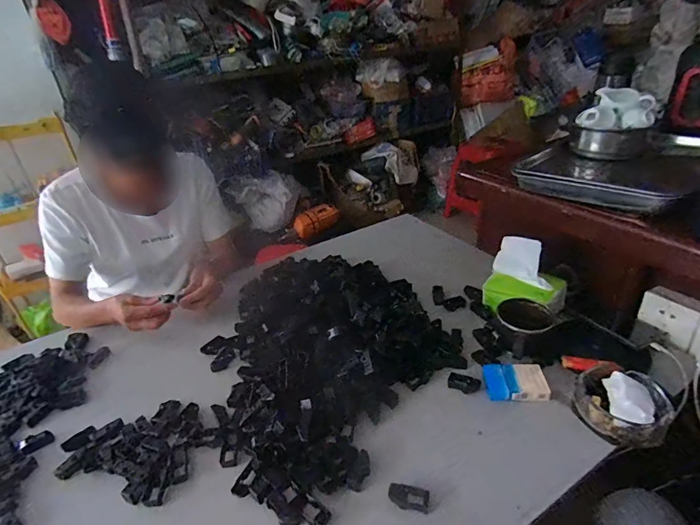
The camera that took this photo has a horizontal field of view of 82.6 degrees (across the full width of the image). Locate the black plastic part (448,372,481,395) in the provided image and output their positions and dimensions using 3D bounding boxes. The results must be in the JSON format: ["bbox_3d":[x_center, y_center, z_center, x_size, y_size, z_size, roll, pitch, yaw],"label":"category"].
[{"bbox_3d":[0.186,0.196,0.648,0.049,0.008,0.033,11,34,26],"label":"black plastic part"}]

